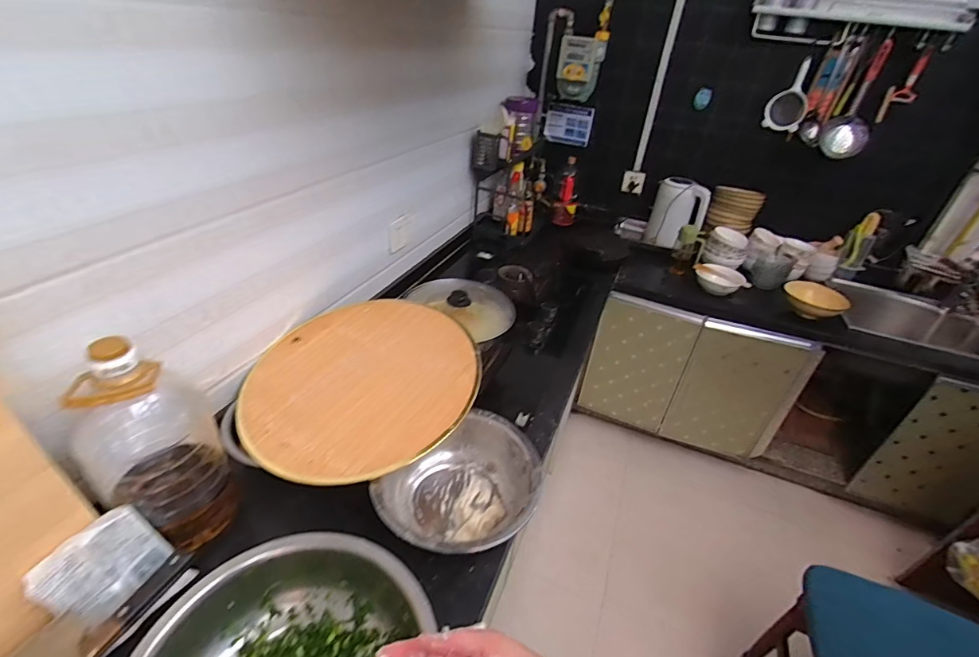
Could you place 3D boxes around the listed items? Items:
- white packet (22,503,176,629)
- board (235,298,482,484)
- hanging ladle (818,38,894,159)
[{"bbox_3d":[-0.504,0.311,0.587,0.014,0.109,0.118,-17,24,40],"label":"white packet"},{"bbox_3d":[-0.255,0.090,0.887,0.436,0.020,0.442,-2,43,2],"label":"board"},{"bbox_3d":[1.175,-0.711,1.417,0.131,0.323,0.120,28,40,28],"label":"hanging ladle"}]

